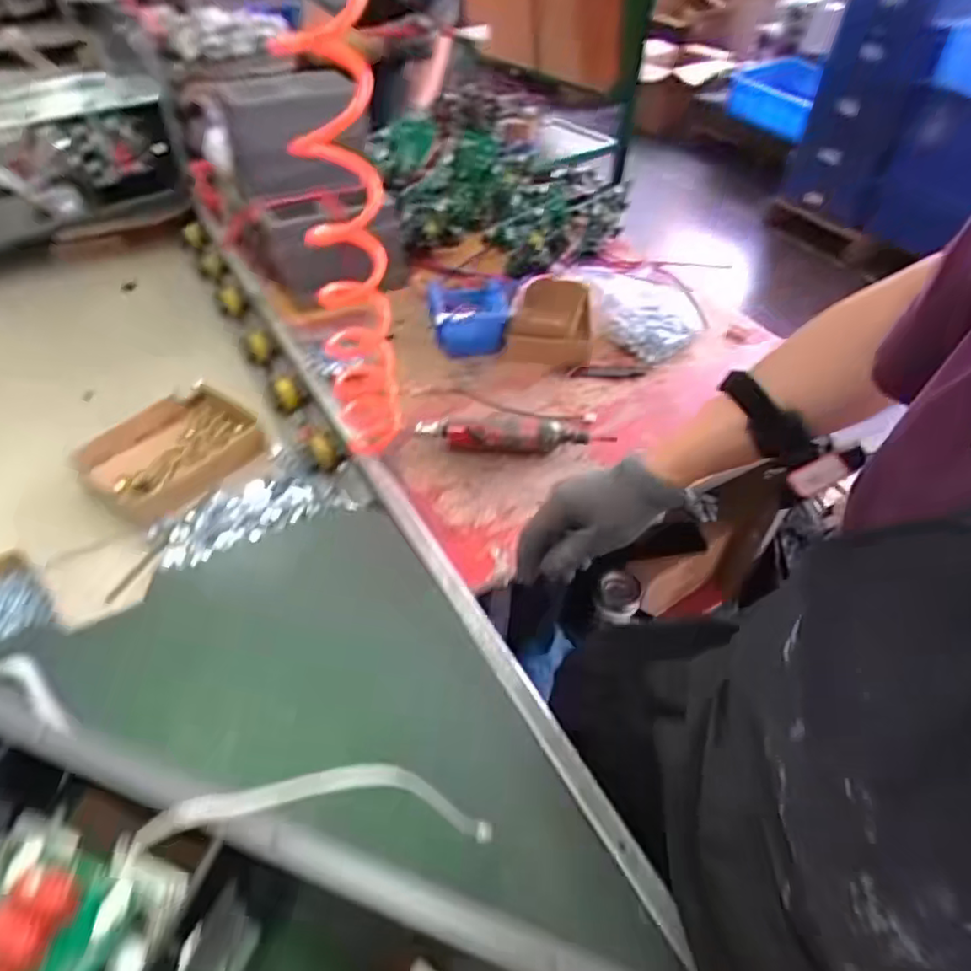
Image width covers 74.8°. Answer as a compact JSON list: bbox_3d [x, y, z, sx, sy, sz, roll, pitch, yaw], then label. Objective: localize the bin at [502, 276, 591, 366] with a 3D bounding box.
[{"bbox_3d":[0.106,-0.276,1.035,0.131,0.060,0.200,6,47,2],"label":"bin"}]

